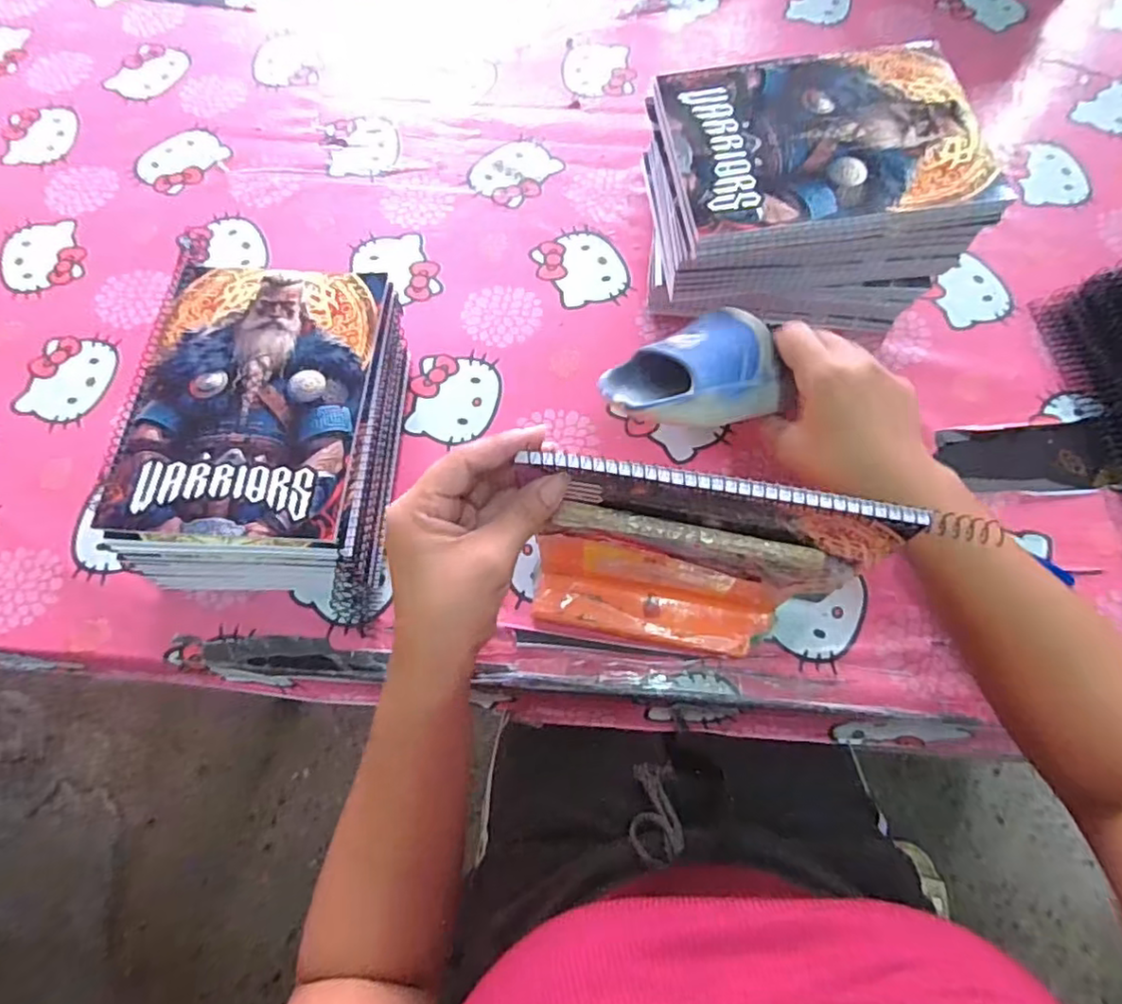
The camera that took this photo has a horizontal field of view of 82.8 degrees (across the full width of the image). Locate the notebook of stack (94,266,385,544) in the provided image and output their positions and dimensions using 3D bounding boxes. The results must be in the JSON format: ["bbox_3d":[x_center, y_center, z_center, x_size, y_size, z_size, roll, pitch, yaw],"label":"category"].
[{"bbox_3d":[-0.200,-0.071,0.412,0.149,0.010,0.197,3,68,2],"label":"notebook of stack"}]

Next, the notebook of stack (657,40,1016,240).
[{"bbox_3d":[0.174,-0.243,0.419,0.195,0.007,0.144,-7,68,-2],"label":"notebook of stack"}]

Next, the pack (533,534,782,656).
[{"bbox_3d":[0.062,0.063,0.422,0.155,0.018,0.059,11,88,5],"label":"pack"}]

